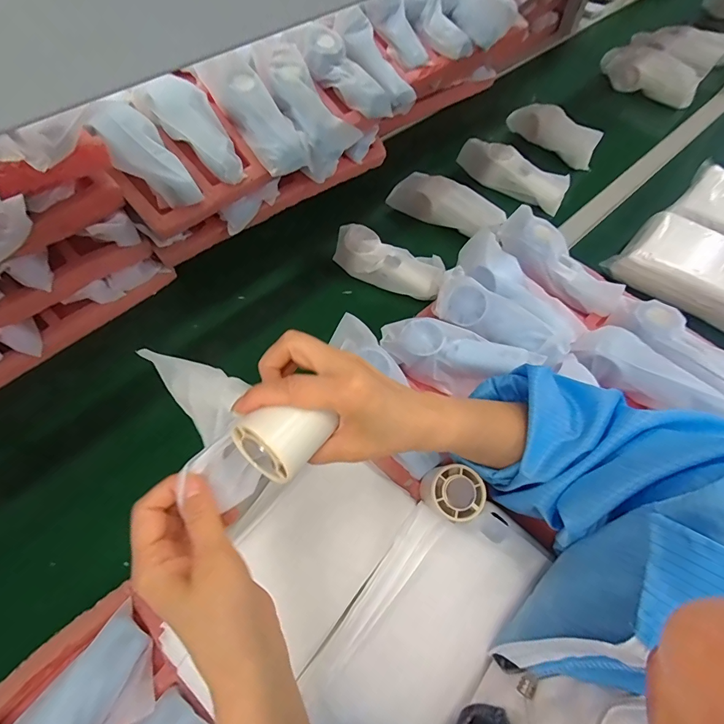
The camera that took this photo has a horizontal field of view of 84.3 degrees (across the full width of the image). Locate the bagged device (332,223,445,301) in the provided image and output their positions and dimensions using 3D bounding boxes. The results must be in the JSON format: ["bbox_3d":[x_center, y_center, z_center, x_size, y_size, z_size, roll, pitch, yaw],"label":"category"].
[{"bbox_3d":[0.041,-0.158,0.610,0.173,0.056,0.071,21,61,13],"label":"bagged device"}]

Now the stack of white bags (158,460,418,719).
[{"bbox_3d":[-0.060,0.188,0.372,0.128,0.009,0.229,39,63,1],"label":"stack of white bags"}]

